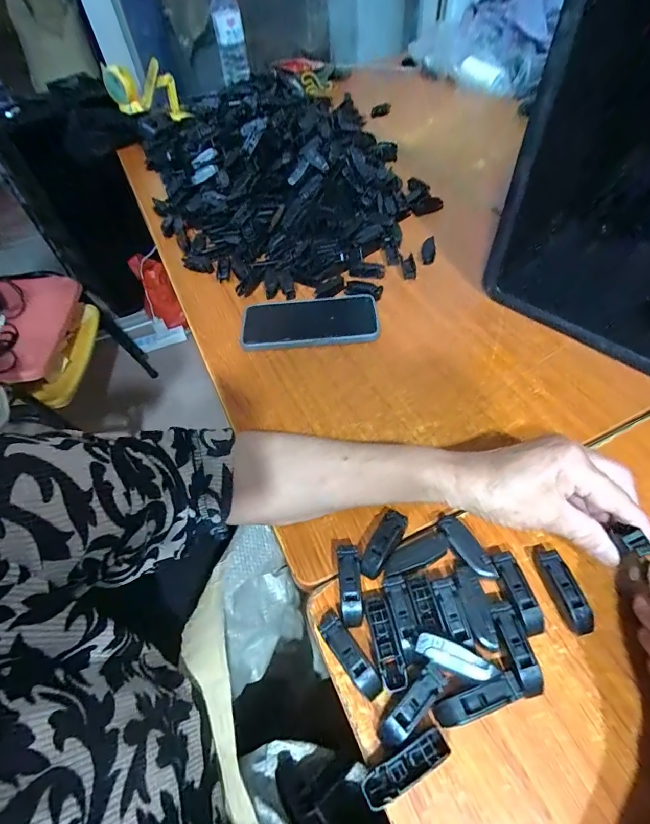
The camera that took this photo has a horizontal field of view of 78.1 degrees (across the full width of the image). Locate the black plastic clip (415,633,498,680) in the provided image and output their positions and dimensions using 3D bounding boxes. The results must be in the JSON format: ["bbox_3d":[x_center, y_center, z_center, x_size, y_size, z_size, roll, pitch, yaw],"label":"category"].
[{"bbox_3d":[0.083,0.156,0.256,0.050,0.009,0.015,13,55,13],"label":"black plastic clip"}]

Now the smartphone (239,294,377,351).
[{"bbox_3d":[-0.019,-0.112,0.490,0.164,0.010,0.083,-3,53,1],"label":"smartphone"}]

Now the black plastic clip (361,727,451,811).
[{"bbox_3d":[0.049,0.215,0.242,0.055,0.015,0.017,-24,56,-14],"label":"black plastic clip"}]

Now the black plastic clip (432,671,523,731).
[{"bbox_3d":[0.098,0.185,0.256,0.057,0.018,0.016,-18,55,-10],"label":"black plastic clip"}]

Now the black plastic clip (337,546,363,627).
[{"bbox_3d":[0.019,0.132,0.304,0.017,0.019,0.055,-4,53,1],"label":"black plastic clip"}]

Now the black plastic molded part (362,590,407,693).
[{"bbox_3d":[0.041,0.158,0.281,0.017,0.012,0.063,-12,54,-5],"label":"black plastic molded part"}]

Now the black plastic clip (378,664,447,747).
[{"bbox_3d":[0.056,0.189,0.257,0.052,0.016,0.016,-39,60,-23],"label":"black plastic clip"}]

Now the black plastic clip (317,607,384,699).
[{"bbox_3d":[0.017,0.168,0.277,0.017,0.015,0.057,-34,59,-20],"label":"black plastic clip"}]

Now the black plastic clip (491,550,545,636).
[{"bbox_3d":[0.140,0.133,0.294,0.016,0.017,0.054,-14,54,-7],"label":"black plastic clip"}]

